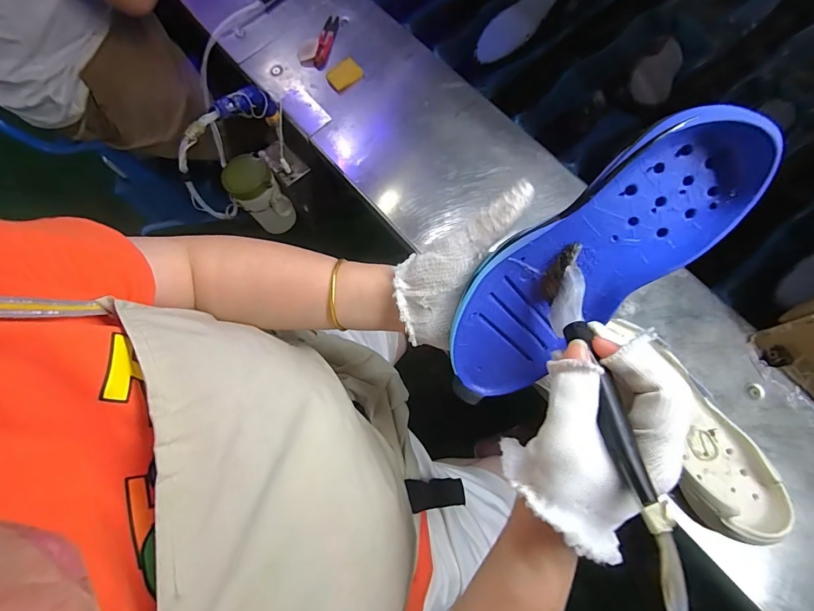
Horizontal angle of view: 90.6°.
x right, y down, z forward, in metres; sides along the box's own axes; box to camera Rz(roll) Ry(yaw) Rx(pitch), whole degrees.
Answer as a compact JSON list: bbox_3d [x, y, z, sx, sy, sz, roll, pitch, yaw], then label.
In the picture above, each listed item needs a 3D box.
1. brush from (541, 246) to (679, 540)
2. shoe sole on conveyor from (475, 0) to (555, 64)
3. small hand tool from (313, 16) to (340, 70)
[{"bbox_3d":[0.110,0.037,0.230,0.018,0.037,0.162,-5,53,-2],"label":"brush"},{"bbox_3d":[0.199,-0.477,0.656,0.200,0.010,0.065,-38,85,15],"label":"shoe sole on conveyor"},{"bbox_3d":[-0.130,-0.422,0.647,0.023,0.008,0.106,8,75,4],"label":"small hand tool"}]

